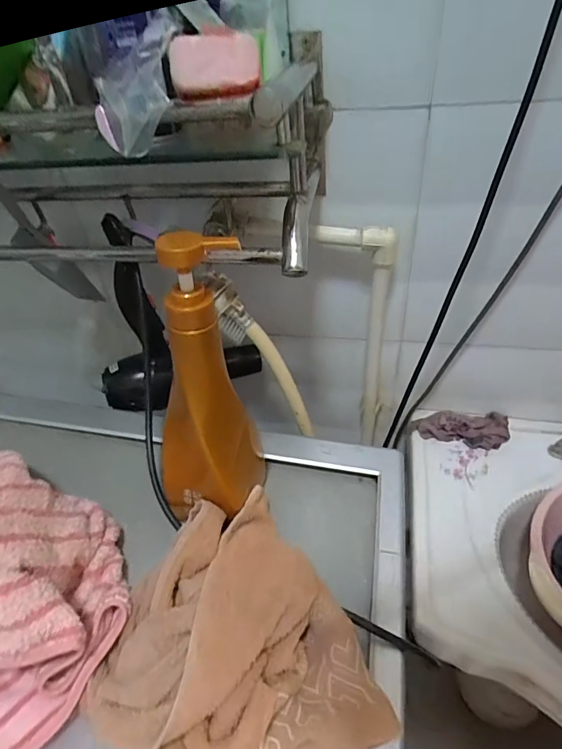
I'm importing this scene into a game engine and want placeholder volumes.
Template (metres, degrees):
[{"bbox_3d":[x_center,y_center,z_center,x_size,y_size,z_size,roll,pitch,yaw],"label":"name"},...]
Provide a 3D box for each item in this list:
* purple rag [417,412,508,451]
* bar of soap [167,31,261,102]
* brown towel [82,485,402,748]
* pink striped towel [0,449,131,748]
[{"bbox_3d":[0.289,0.087,0.710,0.136,0.031,0.067,-3,41,2],"label":"purple rag"},{"bbox_3d":[-0.045,-0.212,0.310,0.060,0.036,0.018,5,40,11],"label":"bar of soap"},{"bbox_3d":[-0.045,0.198,0.354,0.193,0.065,0.207,-17,42,-14],"label":"brown towel"},{"bbox_3d":[-0.214,0.142,0.362,0.140,0.125,0.235,-19,43,-16],"label":"pink striped towel"}]

